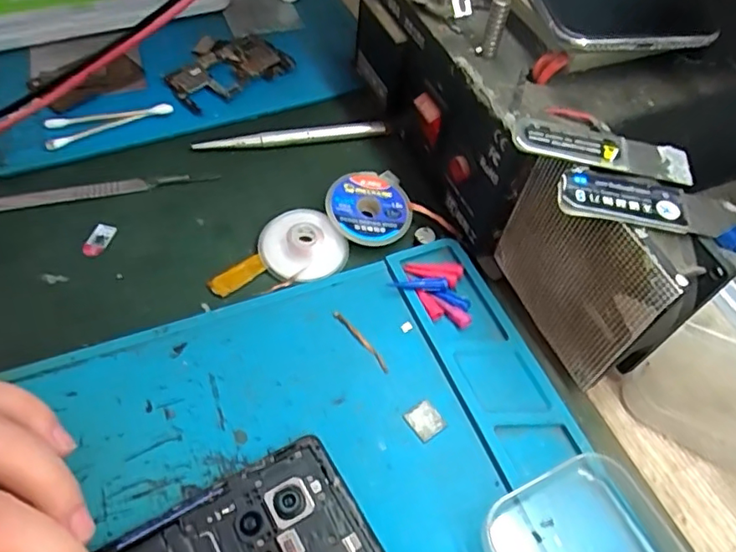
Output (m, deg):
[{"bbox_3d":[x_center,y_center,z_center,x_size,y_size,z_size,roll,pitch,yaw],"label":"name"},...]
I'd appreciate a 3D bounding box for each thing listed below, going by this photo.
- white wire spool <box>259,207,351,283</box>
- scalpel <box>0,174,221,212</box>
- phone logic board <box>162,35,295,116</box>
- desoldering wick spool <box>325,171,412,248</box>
[{"bbox_3d":[-0.033,-0.016,0.289,0.040,0.012,0.038,2,54,-3],"label":"white wire spool"},{"bbox_3d":[-0.151,-0.044,0.309,0.132,0.006,0.009,-10,55,-11],"label":"scalpel"},{"bbox_3d":[-0.093,-0.134,0.365,0.054,0.005,0.076,38,60,21],"label":"phone logic board"},{"bbox_3d":[0.001,-0.036,0.303,0.046,0.006,0.042,7,63,-13],"label":"desoldering wick spool"}]

